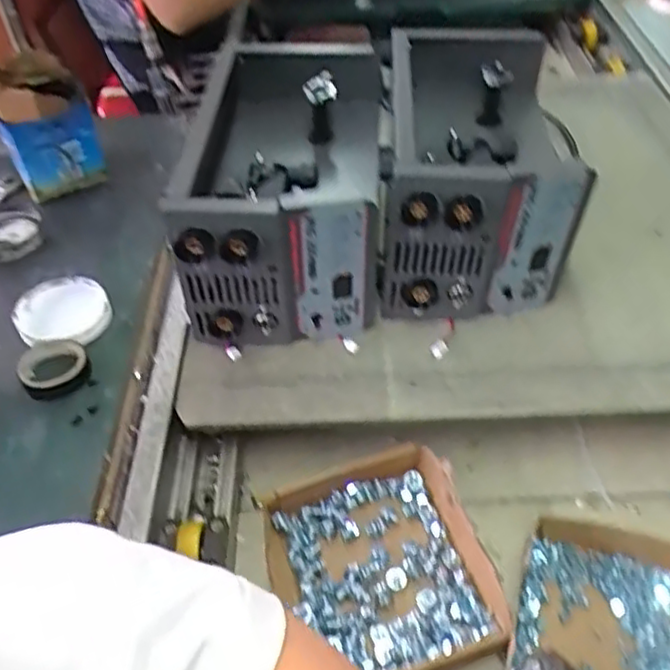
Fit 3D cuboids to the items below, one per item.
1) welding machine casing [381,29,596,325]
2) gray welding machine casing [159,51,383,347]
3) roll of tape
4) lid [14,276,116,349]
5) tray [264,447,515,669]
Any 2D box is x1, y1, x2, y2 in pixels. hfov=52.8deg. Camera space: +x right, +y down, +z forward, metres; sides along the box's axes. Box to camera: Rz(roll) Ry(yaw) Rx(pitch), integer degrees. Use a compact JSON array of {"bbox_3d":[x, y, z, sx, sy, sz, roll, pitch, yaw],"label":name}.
[{"bbox_3d":[0.133,-0.173,0.690,0.177,0.156,0.306,-1,46,3],"label":"welding machine casing"},{"bbox_3d":[-0.049,-0.142,0.668,0.177,0.161,0.288,-2,46,2],"label":"gray welding machine casing"},{"bbox_3d":[-0.249,0.031,0.605,0.057,0.023,0.056,-2,46,2],"label":"roll of tape"},{"bbox_3d":[-0.266,-0.027,0.657,0.086,0.022,0.083,0,59,0],"label":"lid"},{"bbox_3d":[0.038,0.185,0.536,0.160,0.035,0.175,-18,47,-13],"label":"tray"}]

